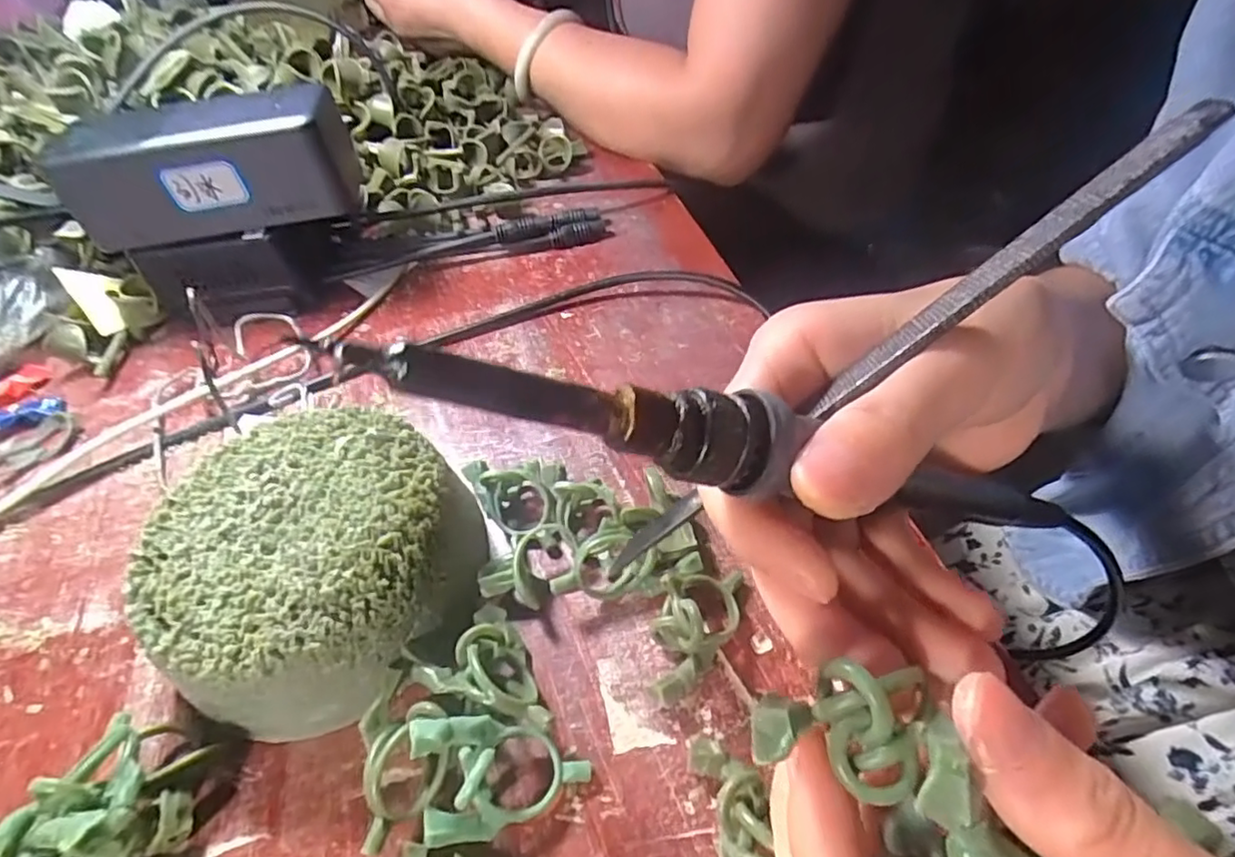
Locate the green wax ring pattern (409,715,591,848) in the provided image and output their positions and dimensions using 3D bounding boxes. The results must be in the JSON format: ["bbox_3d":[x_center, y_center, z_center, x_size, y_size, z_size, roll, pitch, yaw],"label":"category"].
[{"bbox_3d":[-0.032,0.094,0.171,0.045,0.031,0.025,-13,48,-4],"label":"green wax ring pattern"}]

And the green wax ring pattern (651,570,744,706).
[{"bbox_3d":[0.025,0.067,0.193,0.027,0.025,0.034,-2,48,5],"label":"green wax ring pattern"}]

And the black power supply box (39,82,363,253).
[{"bbox_3d":[-0.202,-0.133,0.314,0.133,0.050,0.047,-10,50,-4],"label":"black power supply box"}]

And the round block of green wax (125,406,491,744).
[{"bbox_3d":[-0.102,0.045,0.214,0.099,0.047,0.097,-3,48,4],"label":"round block of green wax"}]

